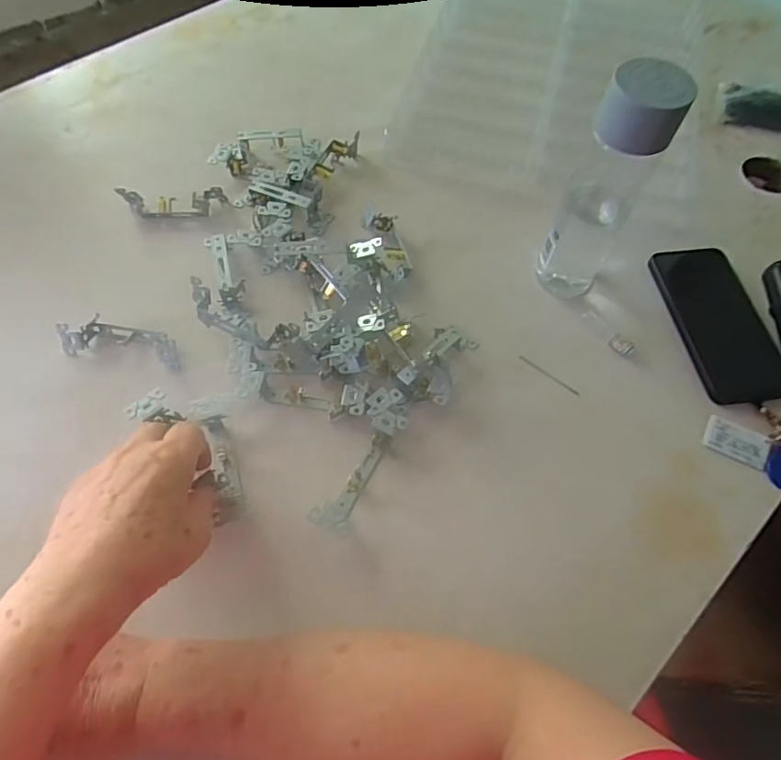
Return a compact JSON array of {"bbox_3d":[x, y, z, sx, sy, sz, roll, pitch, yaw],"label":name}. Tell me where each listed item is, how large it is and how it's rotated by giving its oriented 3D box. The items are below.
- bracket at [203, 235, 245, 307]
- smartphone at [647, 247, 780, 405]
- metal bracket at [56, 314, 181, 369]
[{"bbox_3d":[-0.158,-0.106,0.504,0.025,0.028,0.071,-18,64,-9],"label":"bracket"},{"bbox_3d":[0.306,-0.055,0.485,0.080,0.012,0.160,-7,63,-3],"label":"smartphone"},{"bbox_3d":[-0.235,-0.036,0.466,0.105,0.026,0.035,8,63,4],"label":"metal bracket"}]

